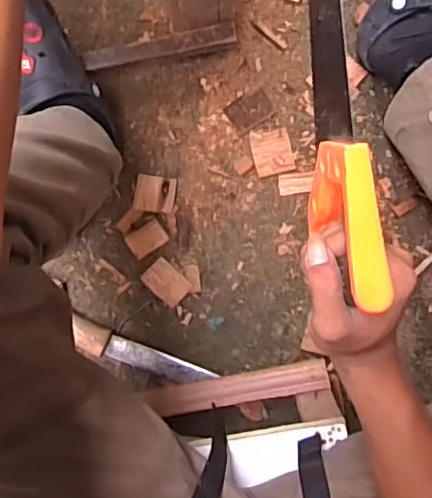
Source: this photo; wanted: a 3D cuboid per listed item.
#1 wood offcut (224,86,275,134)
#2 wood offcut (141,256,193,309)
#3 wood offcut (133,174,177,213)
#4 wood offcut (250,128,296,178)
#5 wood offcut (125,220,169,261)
[{"bbox_3d":[0.046,-0.188,0.801,0.059,0.004,0.043,-31,90,3],"label":"wood offcut"},{"bbox_3d":[-0.067,0.046,0.813,0.063,0.006,0.042,42,93,1],"label":"wood offcut"},{"bbox_3d":[-0.083,-0.074,0.804,0.053,0.008,0.048,10,92,3],"label":"wood offcut"},{"bbox_3d":[0.077,-0.132,0.801,0.051,0.004,0.061,-13,91,3],"label":"wood offcut"},{"bbox_3d":[-0.094,-0.013,0.807,0.052,0.006,0.037,-31,90,3],"label":"wood offcut"}]

